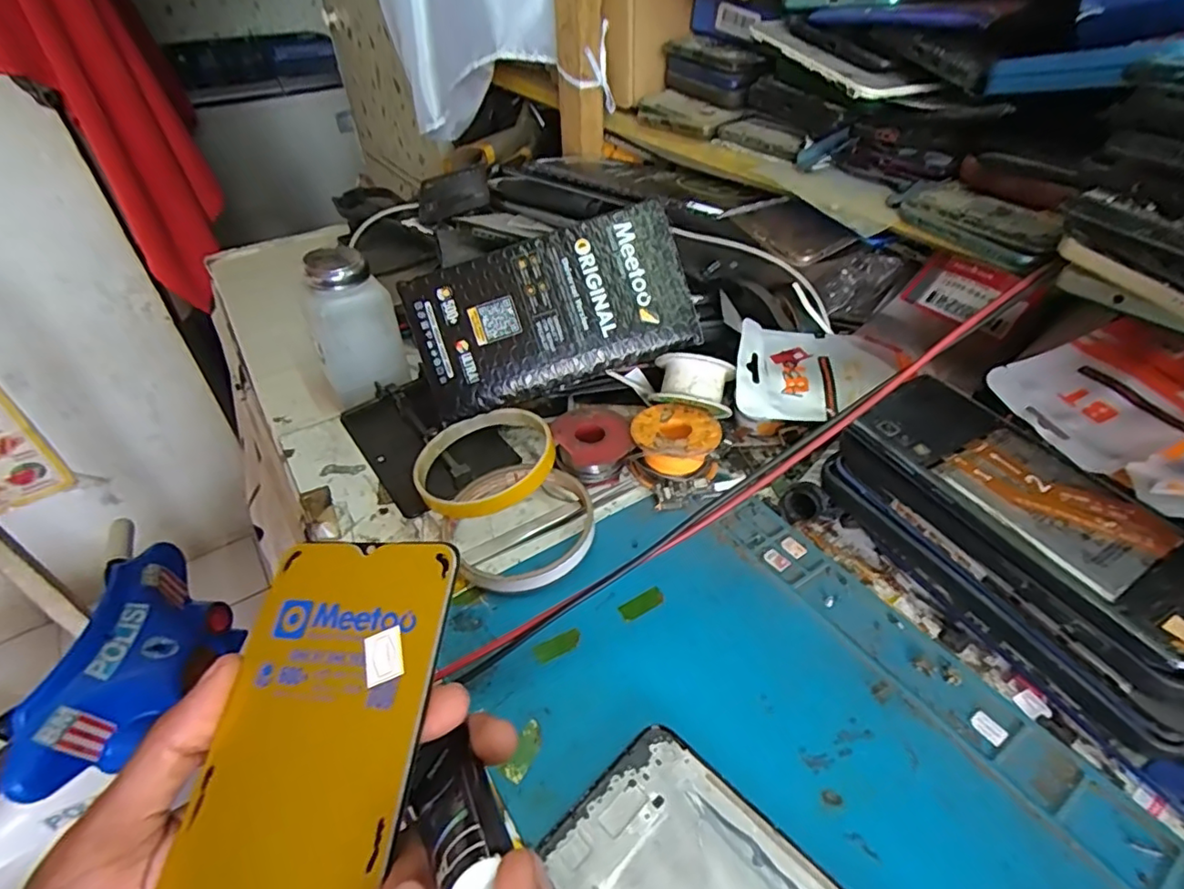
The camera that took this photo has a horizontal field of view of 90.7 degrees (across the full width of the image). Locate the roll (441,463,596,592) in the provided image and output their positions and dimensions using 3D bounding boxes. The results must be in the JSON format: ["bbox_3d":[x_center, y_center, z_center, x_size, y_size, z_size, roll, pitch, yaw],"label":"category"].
[{"bbox_3d":[-0.039,0.044,0.324,0.079,0.019,0.083,0,41,0],"label":"roll"}]

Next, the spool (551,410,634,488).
[{"bbox_3d":[0.000,0.001,0.367,0.045,0.027,0.048,0,41,0],"label":"spool"}]

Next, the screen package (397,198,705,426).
[{"bbox_3d":[-0.026,-0.082,0.366,0.171,0.092,0.012,-18,4,0],"label":"screen package"}]

